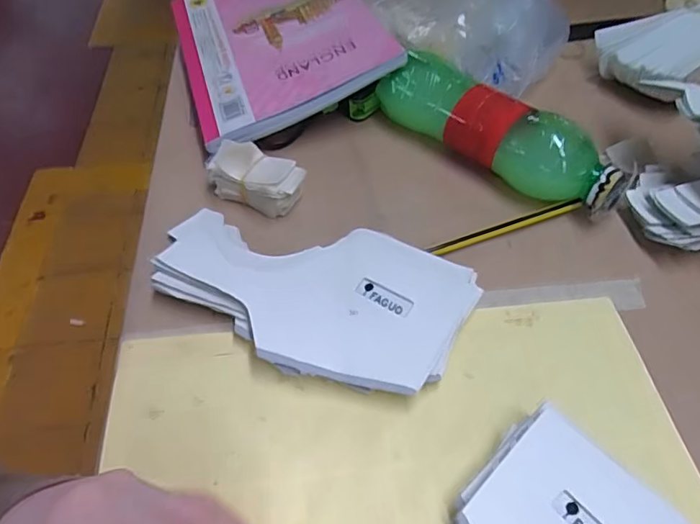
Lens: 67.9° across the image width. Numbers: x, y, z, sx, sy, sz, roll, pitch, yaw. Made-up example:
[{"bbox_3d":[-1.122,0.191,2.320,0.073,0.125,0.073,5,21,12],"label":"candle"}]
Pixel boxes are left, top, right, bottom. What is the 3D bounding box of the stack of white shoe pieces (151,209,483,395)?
[{"bbox_3d":[-0.033,0.019,0.326,0.209,0.037,0.097,16,54,13],"label":"stack of white shoe pieces"}]

